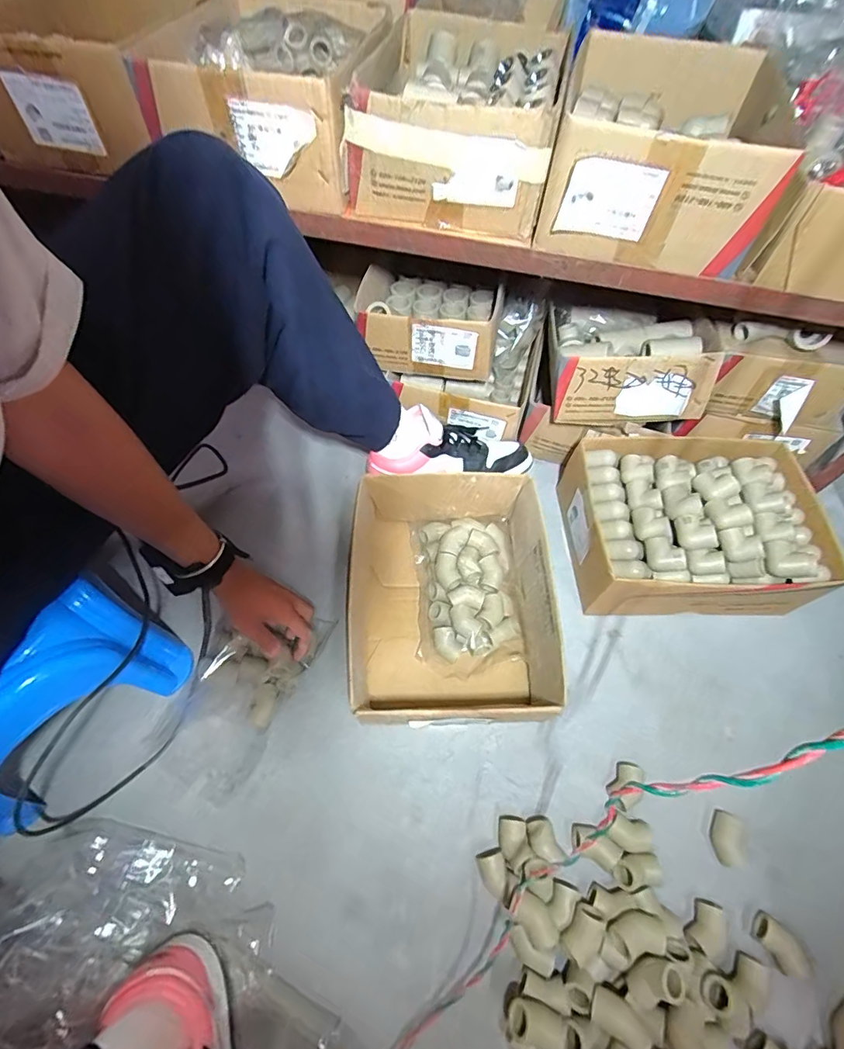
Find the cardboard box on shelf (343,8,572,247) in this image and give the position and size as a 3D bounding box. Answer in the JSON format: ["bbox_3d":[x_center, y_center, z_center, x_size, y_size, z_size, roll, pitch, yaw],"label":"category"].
[{"bbox_3d":[0.051,-0.498,0.586,0.227,0.120,0.314,11,59,6],"label":"cardboard box on shelf"}]

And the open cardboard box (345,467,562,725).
[{"bbox_3d":[0.031,0.095,0.597,0.235,0.125,0.292,1,59,-1],"label":"open cardboard box"}]

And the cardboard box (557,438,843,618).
[{"bbox_3d":[0.365,-0.003,0.645,0.303,0.137,0.221,1,59,-1],"label":"cardboard box"}]

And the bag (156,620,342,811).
[{"bbox_3d":[-0.220,0.196,0.575,0.120,0.054,0.234,22,60,13],"label":"bag"}]

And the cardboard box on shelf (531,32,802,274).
[{"bbox_3d":[0.282,-0.447,0.560,0.237,0.116,0.325,15,60,8],"label":"cardboard box on shelf"}]

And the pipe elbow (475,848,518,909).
[{"bbox_3d":[0.077,0.360,0.484,0.029,0.024,0.046,-27,63,-17],"label":"pipe elbow"}]

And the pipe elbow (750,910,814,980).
[{"bbox_3d":[0.351,0.413,0.462,0.030,0.021,0.047,-24,62,-15],"label":"pipe elbow"}]

